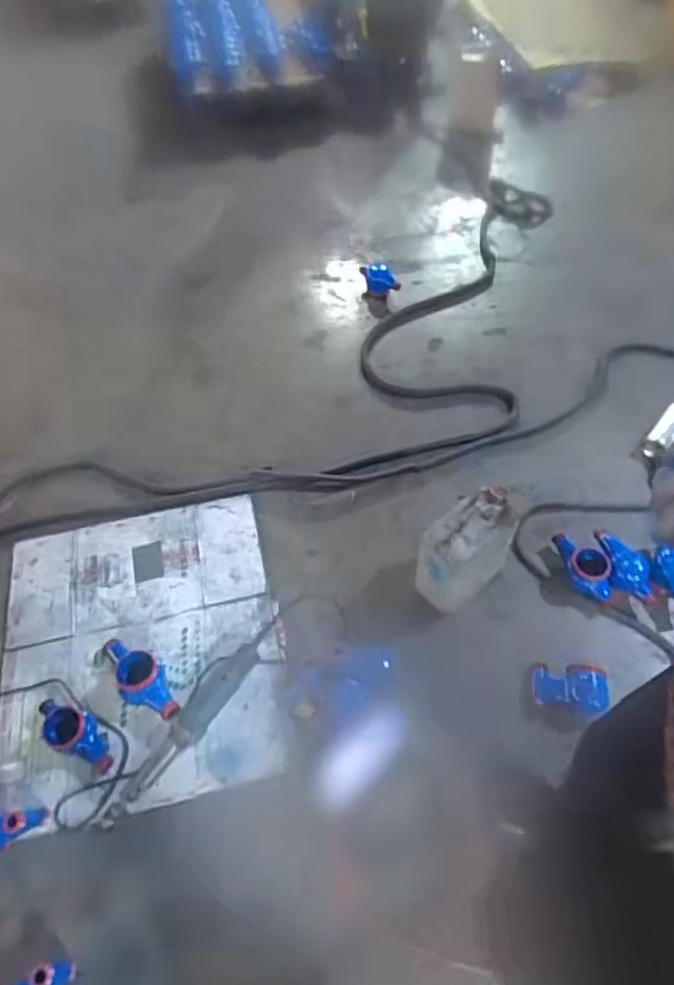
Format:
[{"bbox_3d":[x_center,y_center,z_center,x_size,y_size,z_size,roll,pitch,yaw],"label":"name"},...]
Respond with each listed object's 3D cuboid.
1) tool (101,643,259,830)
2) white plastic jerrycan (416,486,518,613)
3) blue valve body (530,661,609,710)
[{"bbox_3d":[-0.300,0.458,1.170,0.077,0.054,0.402,28,61,22],"label":"tool"},{"bbox_3d":[0.257,0.140,1.238,0.138,0.266,0.224,28,60,22],"label":"white plastic jerrycan"},{"bbox_3d":[0.456,0.381,1.186,0.126,0.094,0.083,8,55,9],"label":"blue valve body"}]

